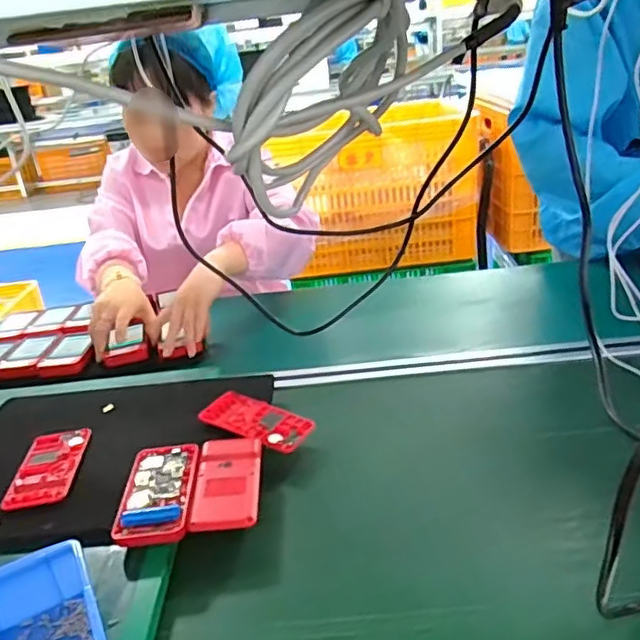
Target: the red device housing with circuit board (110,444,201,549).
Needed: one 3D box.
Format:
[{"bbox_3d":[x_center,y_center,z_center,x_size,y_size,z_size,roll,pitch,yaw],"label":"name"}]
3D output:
[{"bbox_3d":[-0.152,0.161,0.570,0.064,0.018,0.120,-7,25,-1],"label":"red device housing with circuit board"}]

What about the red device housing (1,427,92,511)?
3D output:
[{"bbox_3d":[-0.283,0.152,0.629,0.066,0.011,0.116,-8,25,-3],"label":"red device housing"}]

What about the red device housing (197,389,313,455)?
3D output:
[{"bbox_3d":[-0.070,0.110,0.670,0.120,0.009,0.064,15,29,26],"label":"red device housing"}]

